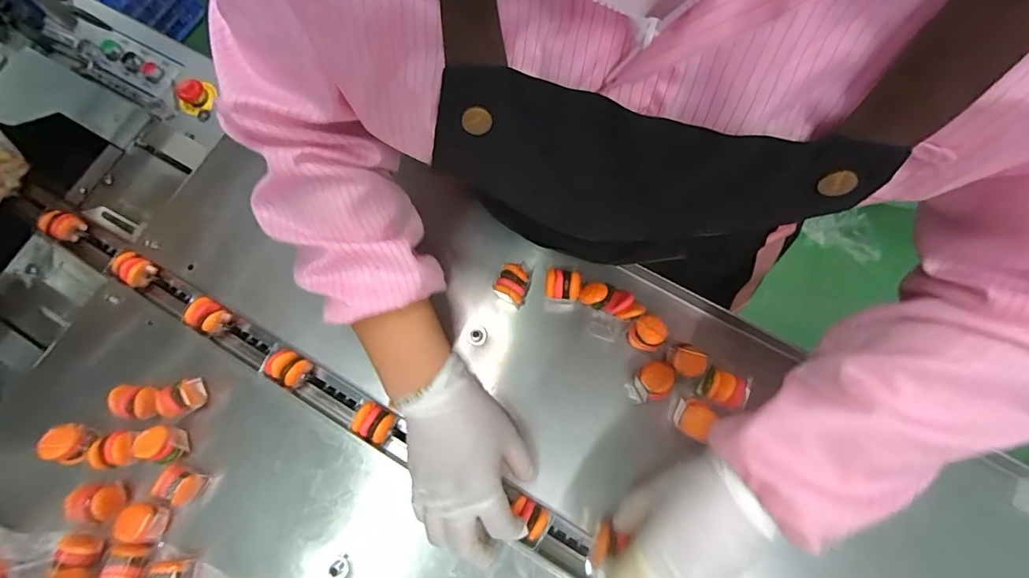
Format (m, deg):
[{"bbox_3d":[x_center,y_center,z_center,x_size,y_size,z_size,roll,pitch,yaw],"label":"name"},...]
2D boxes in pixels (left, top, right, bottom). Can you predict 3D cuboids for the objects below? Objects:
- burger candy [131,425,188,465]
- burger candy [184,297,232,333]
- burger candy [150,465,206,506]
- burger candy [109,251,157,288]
[{"bbox_3d":[-0.313,0.139,0.419,0.031,0.041,0.033,0,77,2],"label":"burger candy"},{"bbox_3d":[-0.304,0.027,0.463,0.030,0.024,0.032,25,79,7],"label":"burger candy"},{"bbox_3d":[-0.291,0.170,0.407,0.027,0.037,0.026,27,79,7],"label":"burger candy"},{"bbox_3d":[-0.393,-0.020,0.484,0.033,0.024,0.030,0,77,2],"label":"burger candy"}]

